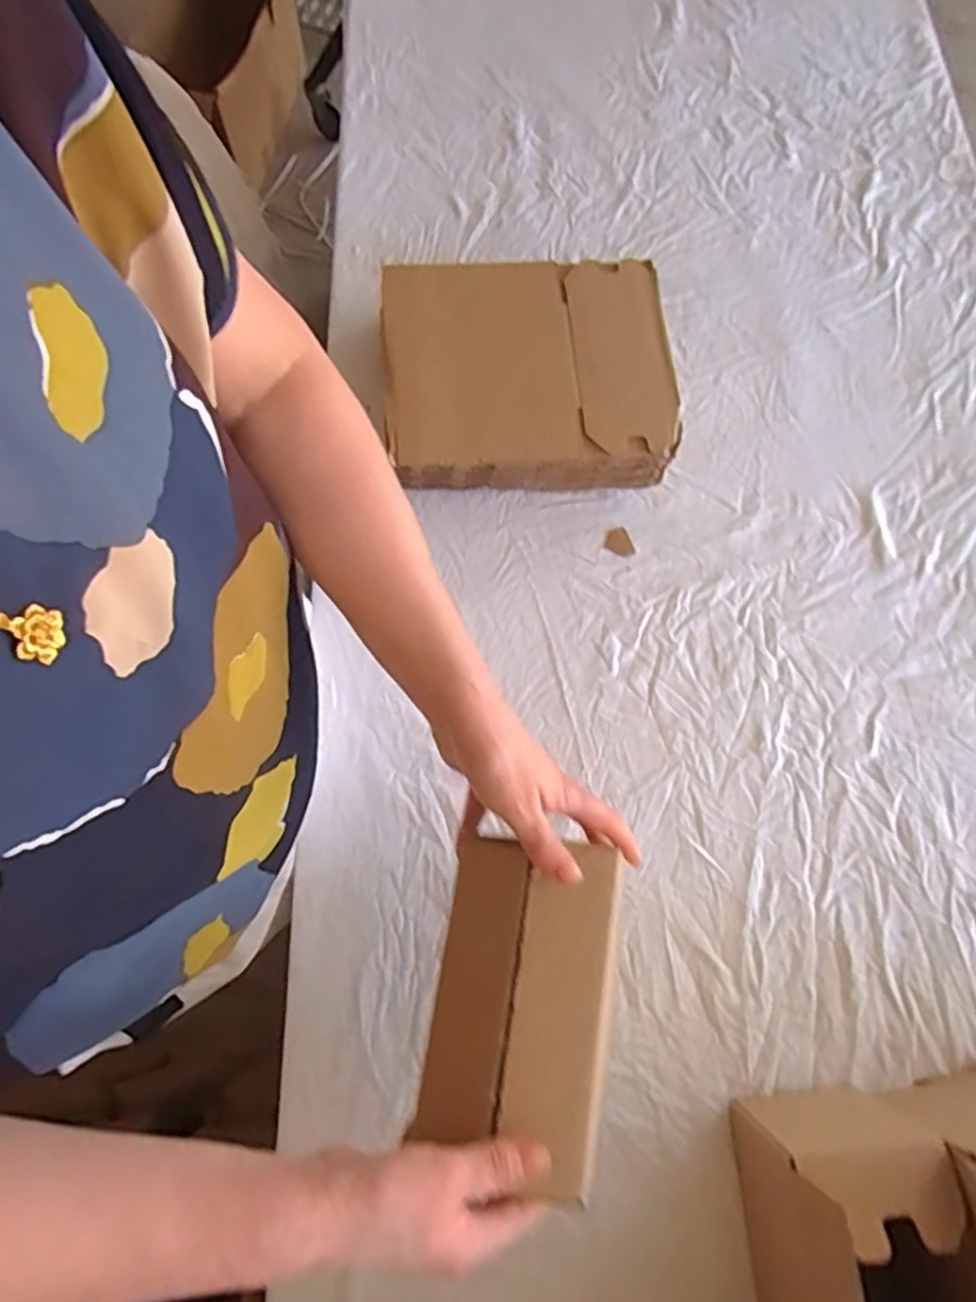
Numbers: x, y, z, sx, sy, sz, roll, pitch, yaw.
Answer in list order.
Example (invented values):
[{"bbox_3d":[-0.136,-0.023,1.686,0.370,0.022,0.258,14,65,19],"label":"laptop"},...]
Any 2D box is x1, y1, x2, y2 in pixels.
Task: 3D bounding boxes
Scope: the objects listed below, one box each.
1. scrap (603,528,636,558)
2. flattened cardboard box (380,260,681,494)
[{"bbox_3d":[0.136,-0.112,0.722,0.027,0.004,0.033,-21,73,-8],"label":"scrap"},{"bbox_3d":[0.038,-0.281,0.730,0.281,0.098,0.235,-5,71,-3],"label":"flattened cardboard box"}]

